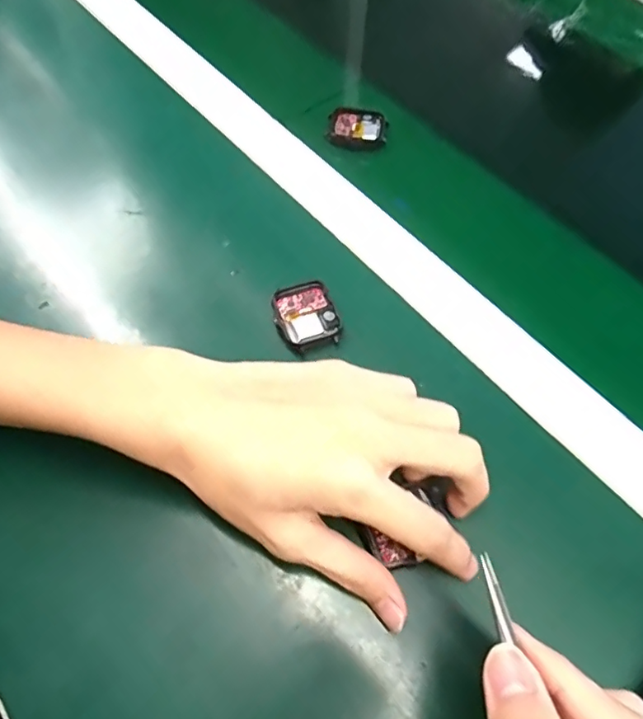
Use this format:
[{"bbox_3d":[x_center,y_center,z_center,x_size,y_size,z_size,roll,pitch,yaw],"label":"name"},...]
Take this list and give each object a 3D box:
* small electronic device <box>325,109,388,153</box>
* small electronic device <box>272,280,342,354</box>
[{"bbox_3d":[0.029,-0.185,0.430,0.047,0.013,0.033,4,62,2],"label":"small electronic device"},{"bbox_3d":[-0.010,-0.028,0.335,0.037,0.005,0.046,-19,63,-10],"label":"small electronic device"}]

